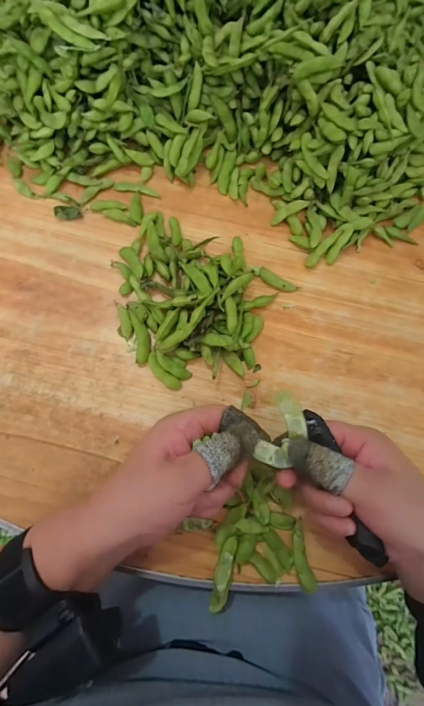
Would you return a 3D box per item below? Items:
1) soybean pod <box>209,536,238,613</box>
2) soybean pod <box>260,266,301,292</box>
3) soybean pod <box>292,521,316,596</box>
[{"bbox_3d":[0.009,0.176,0.260,0.013,0.005,0.058,13,88,2],"label":"soybean pod"},{"bbox_3d":[0.068,-0.073,0.336,0.043,0.009,0.014,29,74,6],"label":"soybean pod"},{"bbox_3d":[0.074,0.167,0.267,0.015,0.008,0.050,-10,74,-5],"label":"soybean pod"}]

